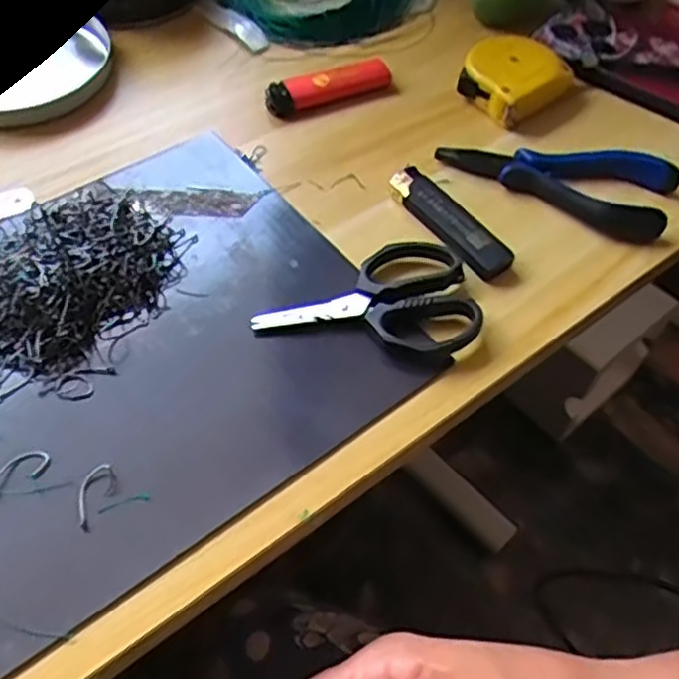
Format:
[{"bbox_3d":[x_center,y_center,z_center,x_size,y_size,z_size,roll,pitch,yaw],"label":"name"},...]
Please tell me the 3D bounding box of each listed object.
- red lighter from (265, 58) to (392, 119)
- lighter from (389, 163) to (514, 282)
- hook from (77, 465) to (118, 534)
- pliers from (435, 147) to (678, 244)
[{"bbox_3d":[-0.007,-0.150,0.419,0.076,0.012,0.021,-20,58,-16],"label":"red lighter"},{"bbox_3d":[0.054,-0.061,0.358,0.022,0.010,0.079,-30,61,-22],"label":"lighter"},{"bbox_3d":[-0.093,0.060,0.268,0.014,0.004,0.026,5,54,1],"label":"hook"},{"bbox_3d":[0.119,-0.093,0.381,0.118,0.014,0.051,25,57,14],"label":"pliers"}]

